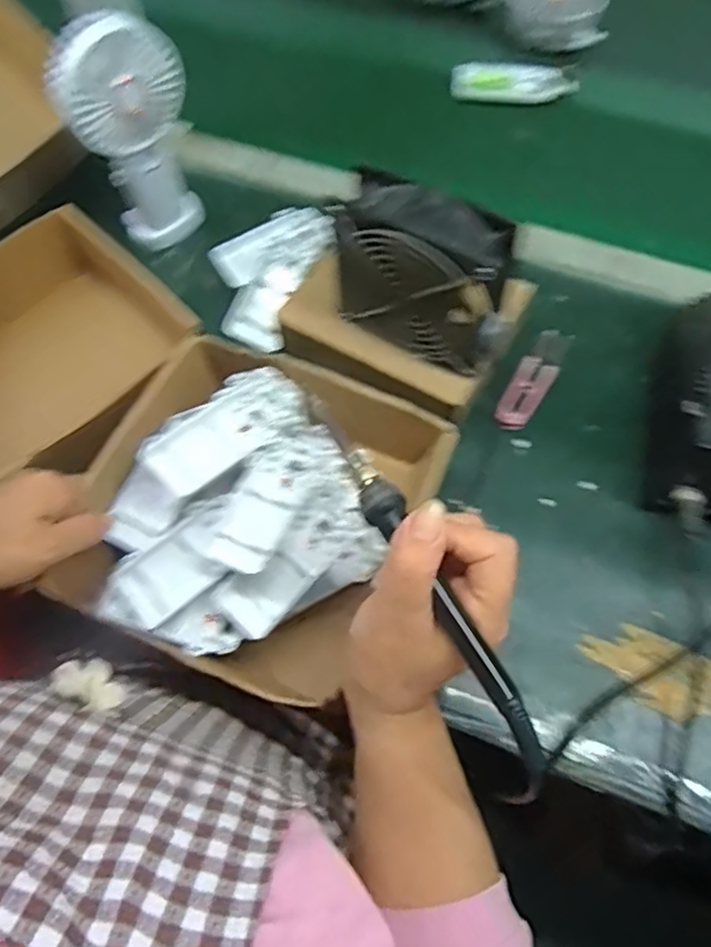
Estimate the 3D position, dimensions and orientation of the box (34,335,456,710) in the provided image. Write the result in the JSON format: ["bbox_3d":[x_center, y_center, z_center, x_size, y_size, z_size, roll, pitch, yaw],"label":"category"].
[{"bbox_3d":[-0.074,0.025,0.466,0.191,0.071,0.208,27,71,11],"label":"box"}]

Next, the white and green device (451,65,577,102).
[{"bbox_3d":[0.163,-0.400,0.701,0.126,0.023,0.036,3,66,2],"label":"white and green device"}]

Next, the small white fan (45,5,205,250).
[{"bbox_3d":[-0.172,-0.262,0.546,0.088,0.187,0.048,-12,66,-5],"label":"small white fan"}]

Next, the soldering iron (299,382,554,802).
[{"bbox_3d":[0.028,0.050,0.321,0.027,0.016,0.205,-29,74,-10],"label":"soldering iron"}]

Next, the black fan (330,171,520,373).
[{"bbox_3d":[0.042,-0.136,0.469,0.121,0.118,0.050,26,69,12],"label":"black fan"}]

